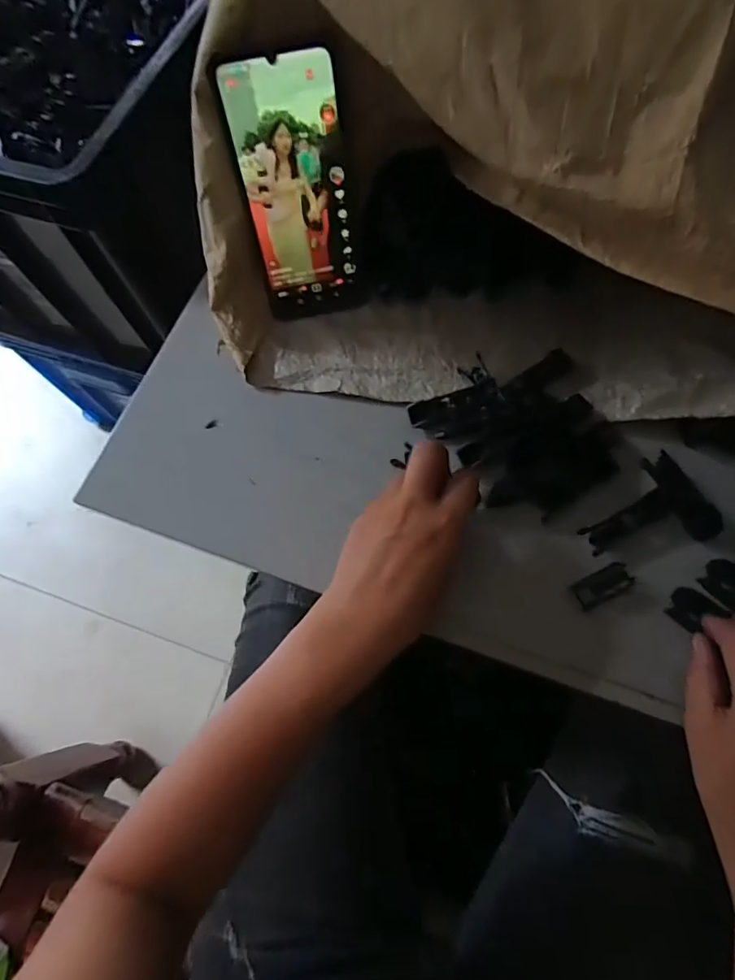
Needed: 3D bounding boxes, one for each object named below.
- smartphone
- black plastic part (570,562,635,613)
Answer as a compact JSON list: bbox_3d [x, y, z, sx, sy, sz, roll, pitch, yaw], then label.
[{"bbox_3d":[-0.048,-0.206,0.357,0.077,0.163,0.009,-12,46,-2],"label":"smartphone"},{"bbox_3d":[0.155,0.064,0.330,0.038,0.011,0.019,-26,71,-7],"label":"black plastic part"}]

